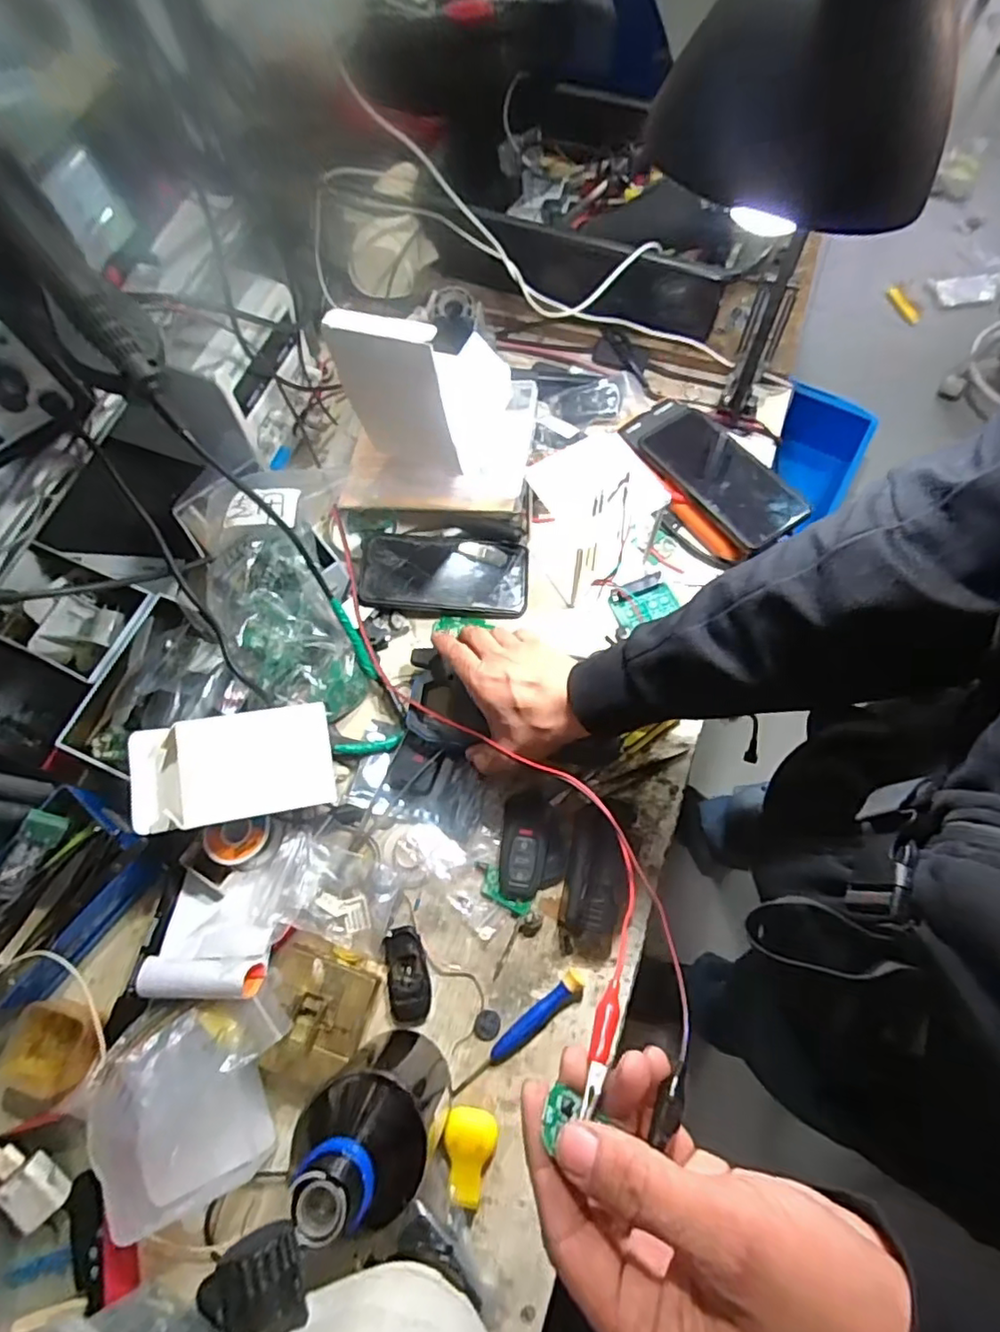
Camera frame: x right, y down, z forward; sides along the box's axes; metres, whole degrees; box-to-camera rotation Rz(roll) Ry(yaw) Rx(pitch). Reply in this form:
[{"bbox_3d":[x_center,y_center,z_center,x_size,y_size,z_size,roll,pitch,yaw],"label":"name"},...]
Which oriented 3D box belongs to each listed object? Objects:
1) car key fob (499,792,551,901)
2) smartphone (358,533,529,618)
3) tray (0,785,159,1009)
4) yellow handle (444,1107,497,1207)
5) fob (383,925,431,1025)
[{"bbox_3d":[0.019,0.147,0.502,0.038,0.015,0.084,8,70,5],"label":"car key fob"},{"bbox_3d":[-0.052,-0.090,0.582,0.156,0.013,0.078,4,71,-5],"label":"smartphone"},{"bbox_3d":[-0.363,0.183,0.488,0.111,0.044,0.160,37,75,14],"label":"tray"},{"bbox_3d":[-0.023,0.351,0.432,0.036,0.021,0.058,11,70,6],"label":"yellow handle"},{"bbox_3d":[-0.073,0.243,0.476,0.033,0.008,0.068,-9,69,-1],"label":"fob"}]

